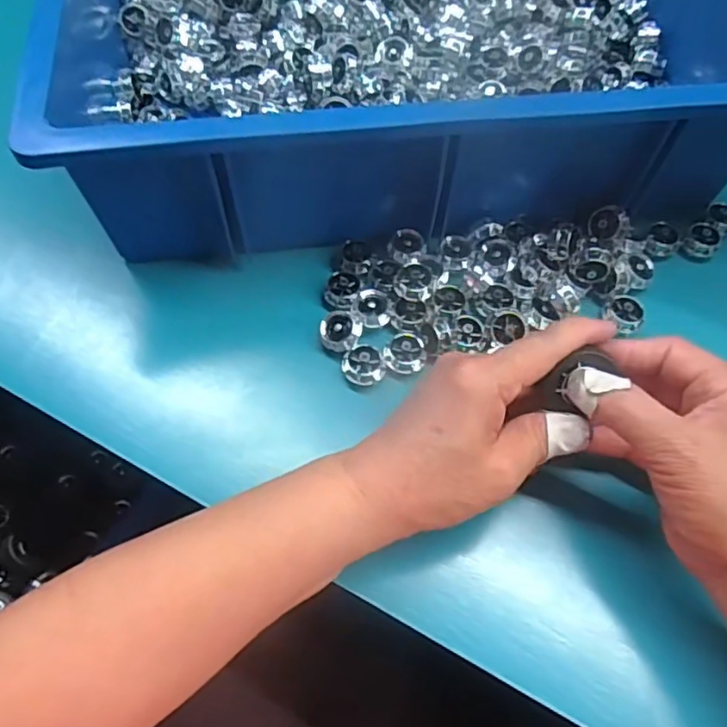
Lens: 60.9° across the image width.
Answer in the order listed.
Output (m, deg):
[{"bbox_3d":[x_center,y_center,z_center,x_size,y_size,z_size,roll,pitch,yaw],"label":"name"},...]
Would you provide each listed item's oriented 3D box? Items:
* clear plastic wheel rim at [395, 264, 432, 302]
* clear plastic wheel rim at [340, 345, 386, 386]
[{"bbox_3d":[0.031,-0.048,0.375,0.022,0.015,0.021,0,63,0],"label":"clear plastic wheel rim"},{"bbox_3d":[0.001,0.000,0.357,0.024,0.012,0.023,2,63,1],"label":"clear plastic wheel rim"}]

